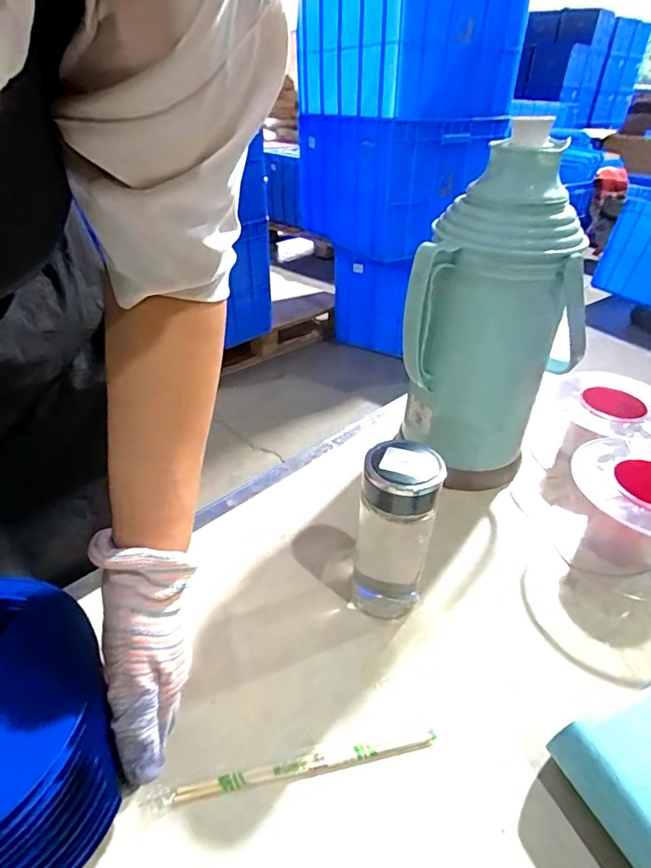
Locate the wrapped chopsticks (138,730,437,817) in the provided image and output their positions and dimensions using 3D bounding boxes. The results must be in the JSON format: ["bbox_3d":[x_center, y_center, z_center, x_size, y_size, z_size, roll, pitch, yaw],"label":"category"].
[{"bbox_3d":[-0.023,0.249,0.367,0.217,0.005,0.013,-6,35,-9],"label":"wrapped chopsticks"}]

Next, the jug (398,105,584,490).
[{"bbox_3d":[0.182,-0.103,0.540,0.157,0.372,0.130,19,40,24],"label":"jug"}]

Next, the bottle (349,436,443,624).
[{"bbox_3d":[0.062,0.091,0.448,0.068,0.176,0.061,13,38,16],"label":"bottle"}]

